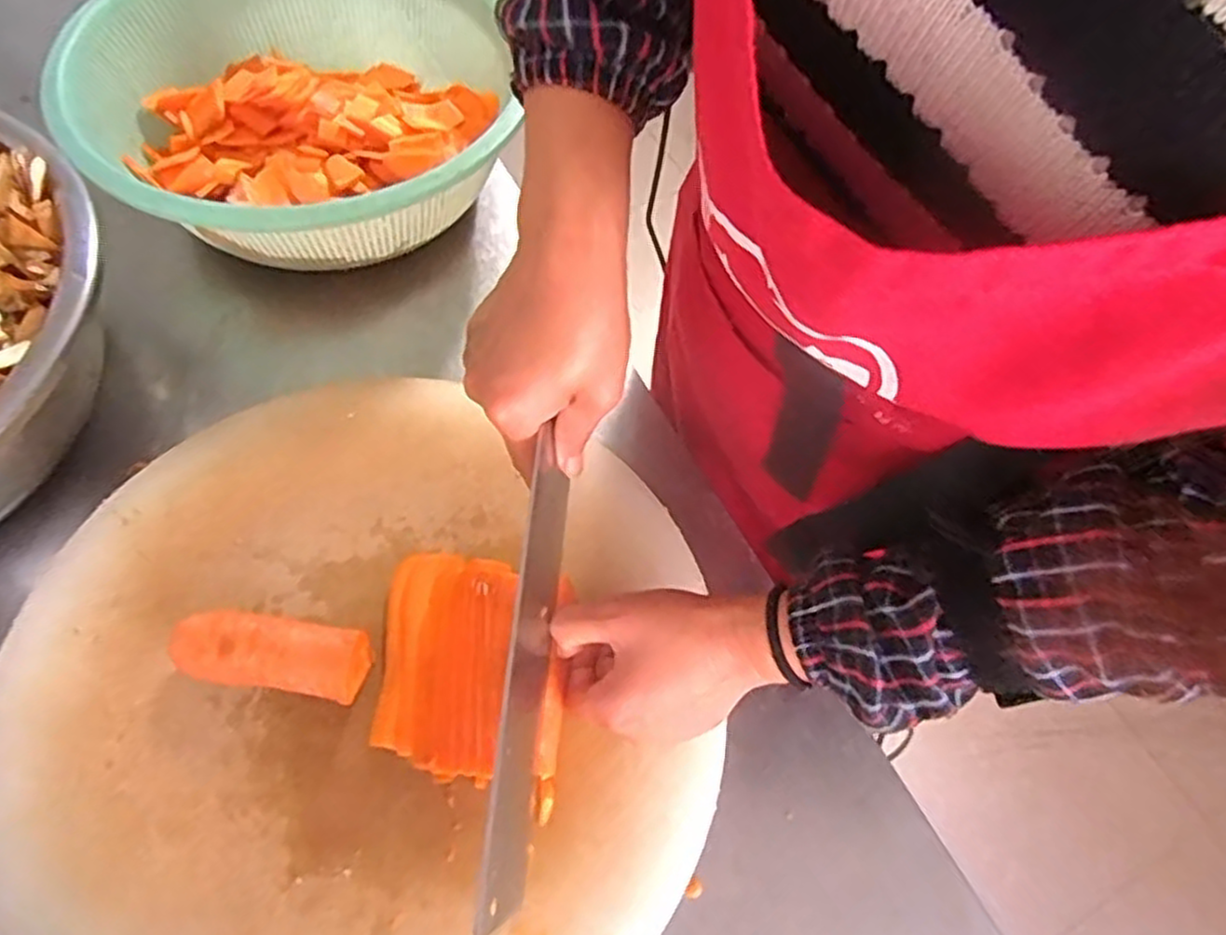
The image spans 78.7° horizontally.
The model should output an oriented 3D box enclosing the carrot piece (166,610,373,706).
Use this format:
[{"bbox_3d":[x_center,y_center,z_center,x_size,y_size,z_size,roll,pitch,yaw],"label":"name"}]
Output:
[{"bbox_3d":[-0.192,0.104,0.419,0.104,0.039,0.039,9,61,2],"label":"carrot piece"}]

